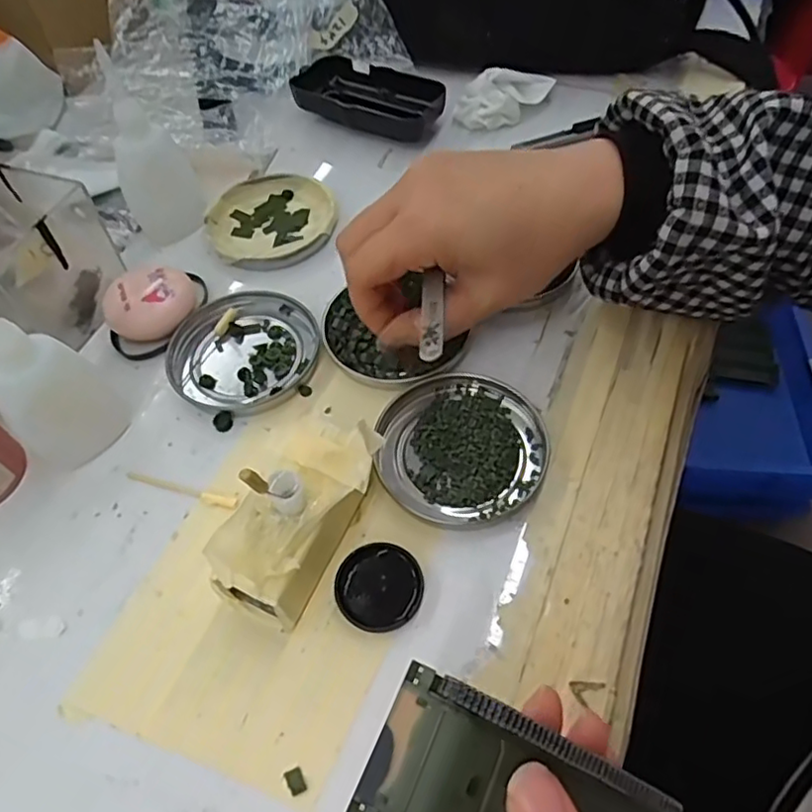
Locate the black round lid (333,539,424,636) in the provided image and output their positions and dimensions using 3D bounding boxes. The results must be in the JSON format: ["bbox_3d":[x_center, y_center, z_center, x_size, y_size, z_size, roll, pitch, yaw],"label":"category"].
[{"bbox_3d":[-0.011,0.075,0.263,0.035,0.008,0.035,-2,55,3],"label":"black round lid"}]

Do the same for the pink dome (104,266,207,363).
[{"bbox_3d":[-0.140,-0.054,0.351,0.039,0.024,0.054,21,60,18],"label":"pink dome"}]

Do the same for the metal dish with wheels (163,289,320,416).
[{"bbox_3d":[-0.087,-0.030,0.339,0.077,0.008,0.078,-2,55,3],"label":"metal dish with wheels"}]

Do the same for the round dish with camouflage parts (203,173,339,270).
[{"bbox_3d":[-0.084,-0.117,0.399,0.080,0.011,0.078,-2,55,3],"label":"round dish with camouflage parts"}]

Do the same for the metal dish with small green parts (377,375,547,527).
[{"bbox_3d":[0.025,0.018,0.298,0.077,0.009,0.077,-2,55,3],"label":"metal dish with small green parts"}]

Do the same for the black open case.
[{"bbox_3d":[-0.025,-0.217,0.452,0.111,0.025,0.055,28,62,22],"label":"black open case"}]

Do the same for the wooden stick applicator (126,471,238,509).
[{"bbox_3d":[-0.106,0.039,0.297,0.059,0.004,0.006,12,57,13],"label":"wooden stick applicator"}]

